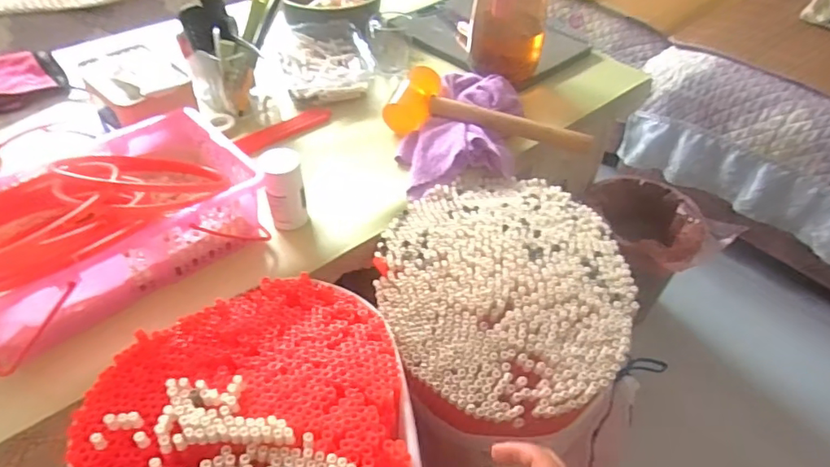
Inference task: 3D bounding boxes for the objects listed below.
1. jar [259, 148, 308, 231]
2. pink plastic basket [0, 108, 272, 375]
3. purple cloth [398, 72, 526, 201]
[{"bbox_3d":[-0.161,-0.051,0.671,0.049,0.097,0.044,-8,45,-11],"label":"jar"},{"bbox_3d":[-0.350,-0.016,0.614,0.213,0.116,0.321,34,52,28],"label":"pink plastic basket"},{"bbox_3d":[0.076,-0.163,0.827,0.174,0.044,0.323,11,45,8],"label":"purple cloth"}]

